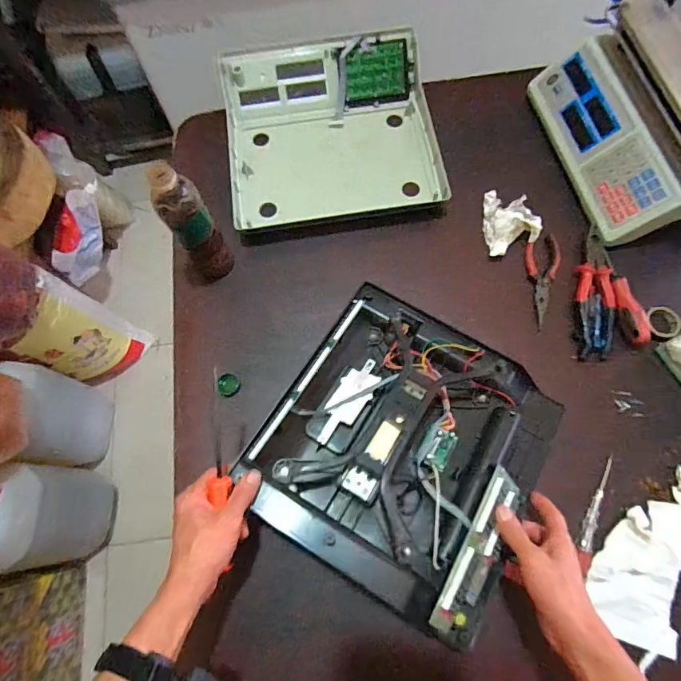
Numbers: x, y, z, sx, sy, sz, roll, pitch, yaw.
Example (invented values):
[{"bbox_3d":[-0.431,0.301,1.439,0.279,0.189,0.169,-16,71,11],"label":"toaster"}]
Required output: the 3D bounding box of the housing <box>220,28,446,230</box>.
[{"bbox_3d":[-0.019,-0.345,0.748,0.337,0.071,0.326,-8,71,-1],"label":"housing"}]

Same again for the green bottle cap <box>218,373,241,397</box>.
[{"bbox_3d":[-0.158,0.064,0.644,0.031,0.011,0.031,-1,71,2],"label":"green bottle cap"}]

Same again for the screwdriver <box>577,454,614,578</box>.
[{"bbox_3d":[0.320,0.209,0.564,0.018,0.019,0.139,23,73,9],"label":"screwdriver"}]

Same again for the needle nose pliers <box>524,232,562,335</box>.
[{"bbox_3d":[0.300,-0.089,0.668,0.048,0.017,0.150,6,71,4],"label":"needle nose pliers"}]

